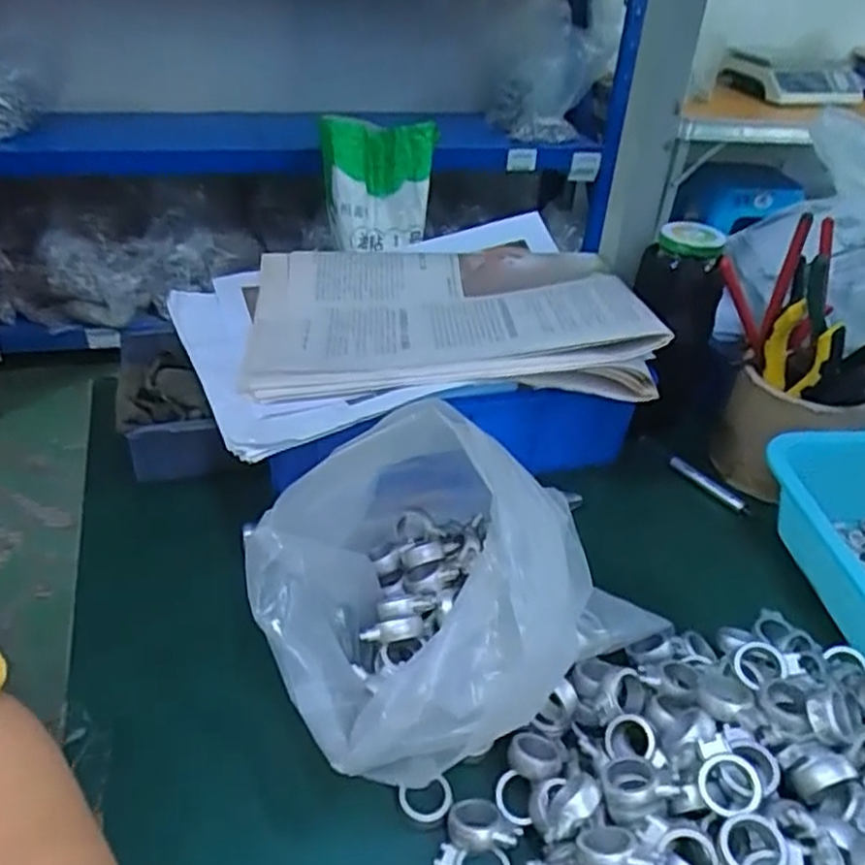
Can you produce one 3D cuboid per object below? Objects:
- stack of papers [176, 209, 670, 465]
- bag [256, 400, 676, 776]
[{"bbox_3d":[-0.023,-0.089,0.565,0.329,0.062,0.257,-6,36,-15],"label":"stack of papers"},{"bbox_3d":[0.008,0.077,0.380,0.144,0.152,0.174,32,43,34],"label":"bag"}]

